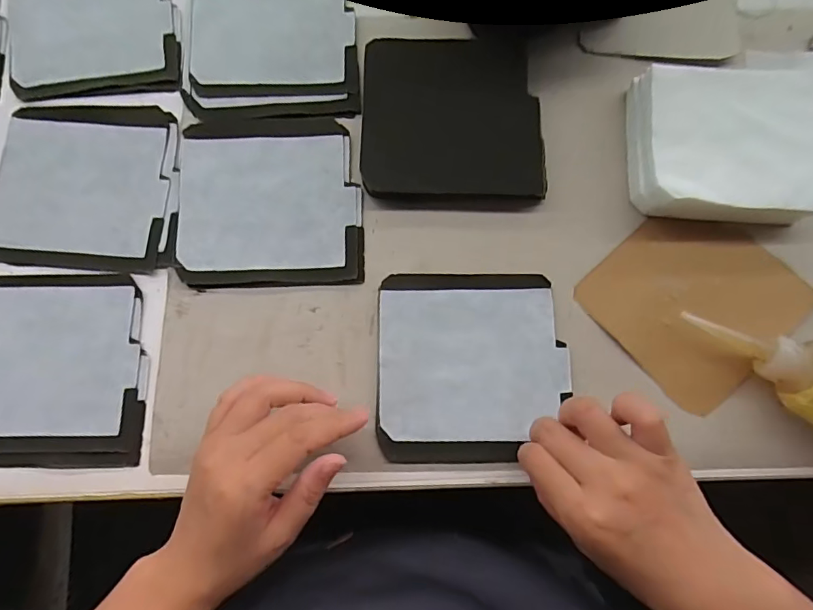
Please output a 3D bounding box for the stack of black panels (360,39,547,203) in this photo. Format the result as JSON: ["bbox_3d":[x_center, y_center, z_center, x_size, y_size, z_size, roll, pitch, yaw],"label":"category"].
[{"bbox_3d":[0.035,-0.146,0.370,0.133,0.015,0.134,1,79,0],"label":"stack of black panels"}]

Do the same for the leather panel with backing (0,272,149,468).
[{"bbox_3d":[-0.256,0.044,0.348,0.138,0.009,0.137,-1,79,0],"label":"leather panel with backing"}]

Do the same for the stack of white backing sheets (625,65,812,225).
[{"bbox_3d":[0.239,-0.115,0.357,0.135,0.042,0.115,3,79,1],"label":"stack of white backing sheets"}]

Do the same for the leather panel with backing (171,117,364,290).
[{"bbox_3d":[-0.106,-0.083,0.372,0.139,0.004,0.136,-2,79,0],"label":"leather panel with backing"}]

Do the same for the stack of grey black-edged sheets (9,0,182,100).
[{"bbox_3d":[-0.259,-0.235,0.399,0.136,0.004,0.134,-6,79,-1],"label":"stack of grey black-edged sheets"}]

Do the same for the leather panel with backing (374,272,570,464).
[{"bbox_3d":[0.047,0.043,0.347,0.132,0.007,0.132,1,79,0],"label":"leather panel with backing"}]

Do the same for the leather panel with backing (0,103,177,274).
[{"bbox_3d":[-0.251,-0.097,0.374,0.133,0.004,0.134,4,79,1],"label":"leather panel with backing"}]

